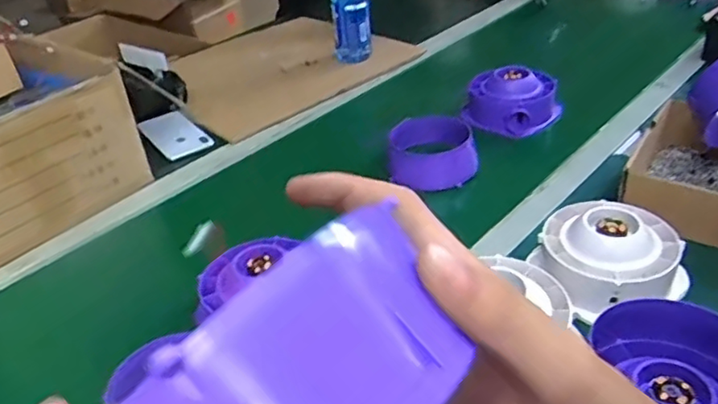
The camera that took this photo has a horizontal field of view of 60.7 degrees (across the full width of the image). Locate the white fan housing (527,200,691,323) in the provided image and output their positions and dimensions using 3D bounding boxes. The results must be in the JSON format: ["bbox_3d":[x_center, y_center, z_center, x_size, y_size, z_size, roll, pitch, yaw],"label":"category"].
[{"bbox_3d":[0.250,0.058,0.611,0.138,0.072,0.115,15,40,28],"label":"white fan housing"}]

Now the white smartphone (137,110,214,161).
[{"bbox_3d":[-0.293,-0.109,0.972,0.075,0.008,0.136,-30,48,-27],"label":"white smartphone"}]

